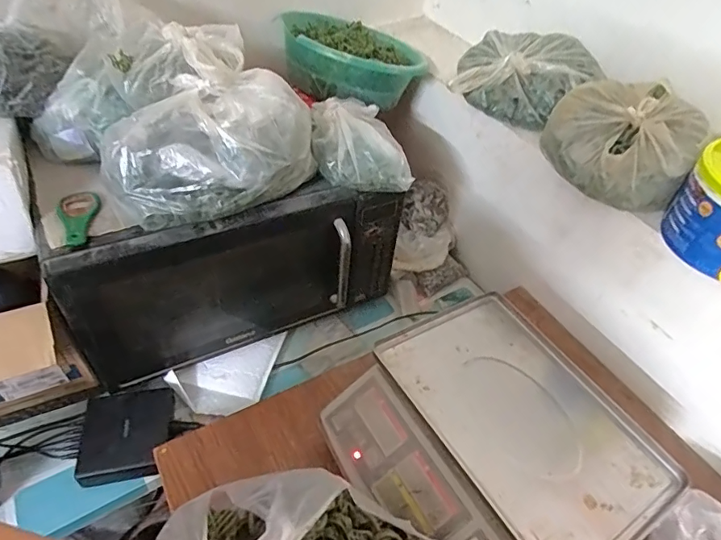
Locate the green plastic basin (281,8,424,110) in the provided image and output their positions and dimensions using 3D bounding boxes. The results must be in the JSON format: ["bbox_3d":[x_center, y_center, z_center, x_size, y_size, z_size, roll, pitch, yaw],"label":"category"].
[{"bbox_3d":[-0.010,-0.360,0.807,0.217,0.092,0.217,3,45,-3],"label":"green plastic basin"}]

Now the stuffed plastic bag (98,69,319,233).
[{"bbox_3d":[-0.168,-0.140,0.555,0.239,0.112,0.119,-13,48,-19],"label":"stuffed plastic bag"}]

